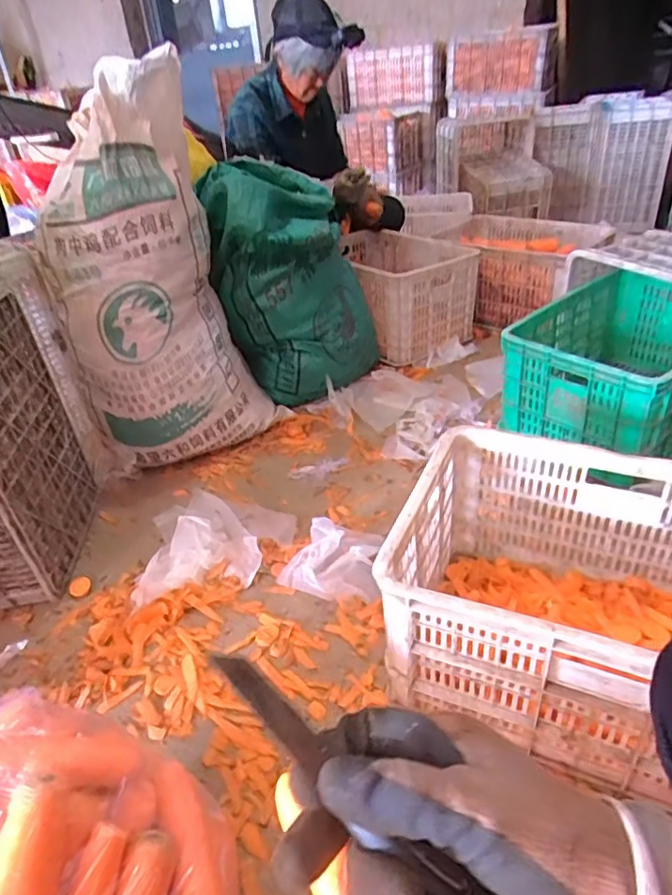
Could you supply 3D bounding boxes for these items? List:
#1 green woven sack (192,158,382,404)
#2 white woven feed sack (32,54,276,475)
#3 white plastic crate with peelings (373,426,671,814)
[{"bbox_3d":[-0.105,-0.413,1.444,0.399,0.526,0.324,-4,34,3],"label":"green woven sack"},{"bbox_3d":[-0.394,-0.344,1.208,0.402,0.732,0.235,-21,37,-21],"label":"white woven feed sack"},{"bbox_3d":[0.358,0.210,0.756,0.511,0.271,0.354,10,37,22],"label":"white plastic crate with peelings"}]

